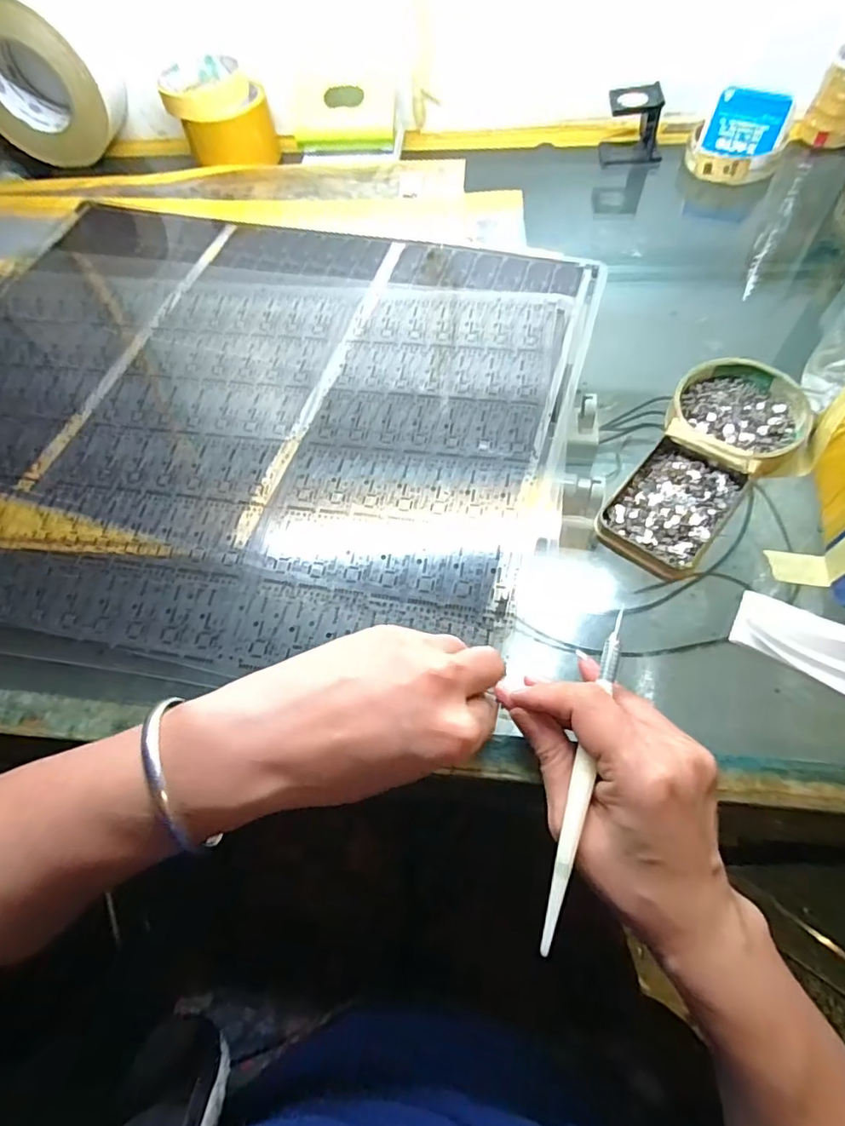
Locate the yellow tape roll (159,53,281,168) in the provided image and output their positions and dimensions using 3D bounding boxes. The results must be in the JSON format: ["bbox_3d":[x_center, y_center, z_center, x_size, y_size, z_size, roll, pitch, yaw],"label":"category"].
[{"bbox_3d":[-0.201,-0.450,0.554,0.092,0.063,0.092,-2,62,3],"label":"yellow tape roll"}]

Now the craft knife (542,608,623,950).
[{"bbox_3d":[0.073,0.090,0.247,0.007,0.005,0.147,16,71,12],"label":"craft knife"}]

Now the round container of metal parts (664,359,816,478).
[{"bbox_3d":[0.208,-0.094,0.358,0.090,0.013,0.087,-2,62,3],"label":"round container of metal parts"}]

